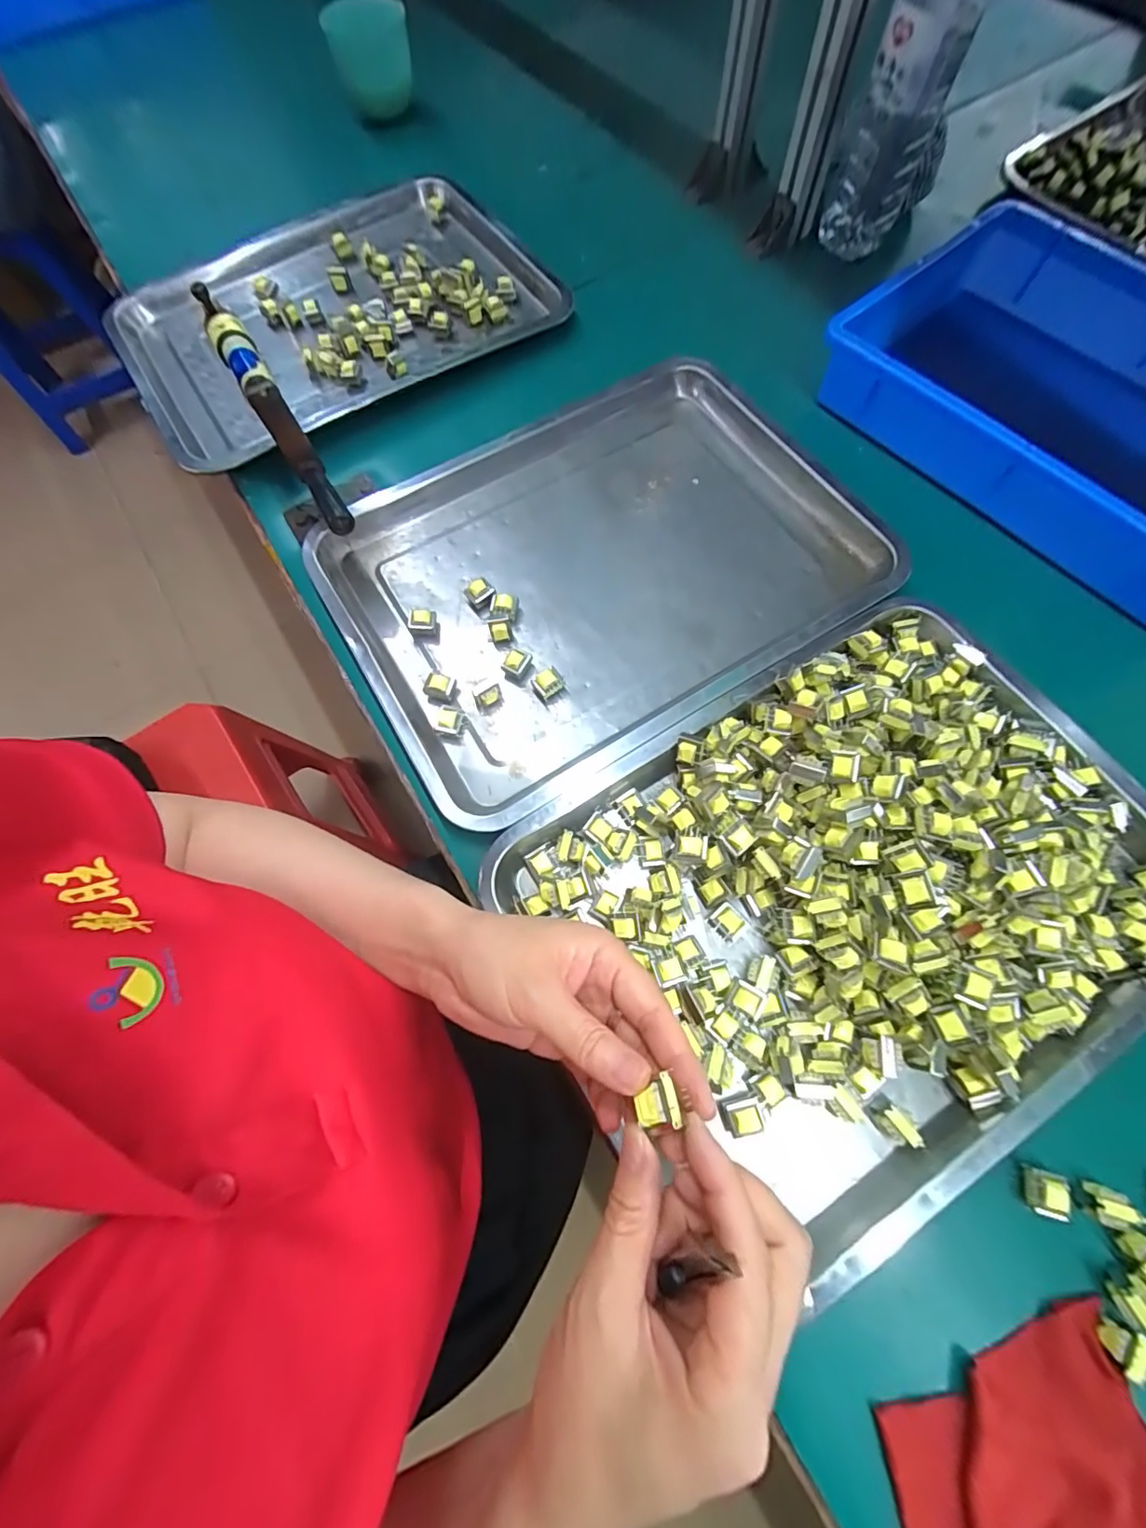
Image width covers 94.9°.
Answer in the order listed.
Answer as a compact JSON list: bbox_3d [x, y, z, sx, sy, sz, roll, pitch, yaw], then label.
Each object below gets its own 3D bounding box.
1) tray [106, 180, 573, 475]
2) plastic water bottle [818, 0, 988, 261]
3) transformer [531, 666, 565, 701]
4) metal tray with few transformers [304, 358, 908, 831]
[{"bbox_3d":[-0.232,-0.448,0.522,0.396,0.026,0.290,-33,74,-10],"label":"tray"},{"bbox_3d":[0.281,-0.570,0.447,0.072,0.205,0.058,20,73,8],"label":"plastic water bottle"},{"bbox_3d":[-0.018,-0.060,0.386,0.019,0.015,0.018,-35,74,-10],"label":"transformer"},{"bbox_3d":[0.023,-0.155,0.416,0.390,0.033,0.290,-30,73,-9],"label":"metal tray with few transformers"}]

